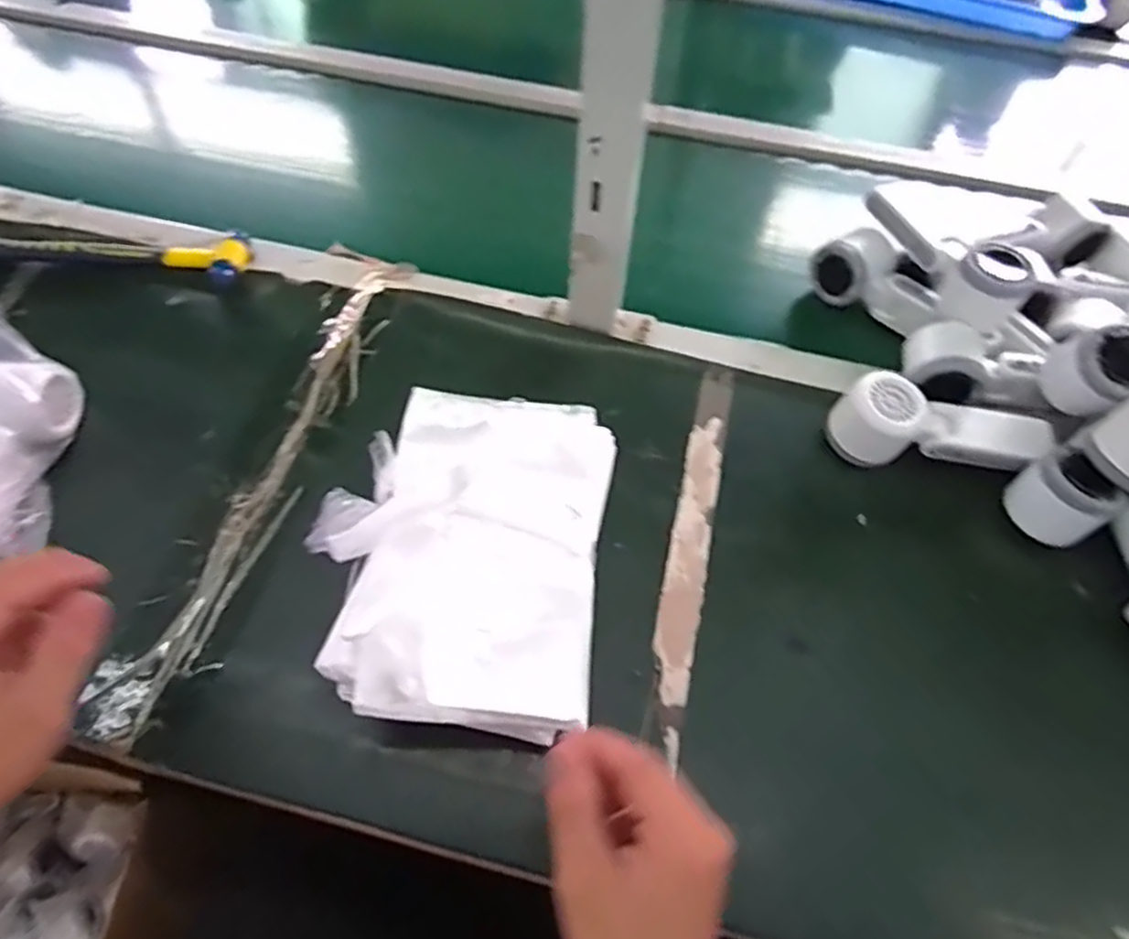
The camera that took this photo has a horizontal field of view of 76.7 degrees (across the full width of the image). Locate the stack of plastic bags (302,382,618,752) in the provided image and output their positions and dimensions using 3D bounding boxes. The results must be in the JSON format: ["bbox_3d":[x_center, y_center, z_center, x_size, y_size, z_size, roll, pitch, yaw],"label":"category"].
[{"bbox_3d":[-0.072,0.054,0.469,0.189,0.076,0.218,7,58,1],"label":"stack of plastic bags"}]

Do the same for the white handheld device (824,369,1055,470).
[{"bbox_3d":[0.288,-0.035,0.548,0.157,0.046,0.057,5,57,1],"label":"white handheld device"}]

